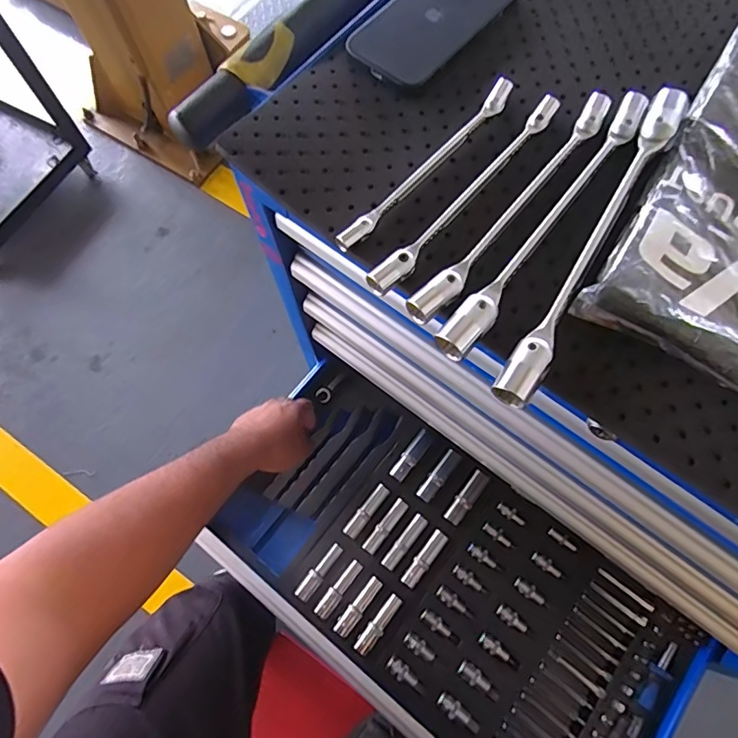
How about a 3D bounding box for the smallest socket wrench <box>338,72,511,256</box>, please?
[{"bbox_3d":[0.045,-0.147,0.374,0.015,0.010,0.185,39,76,15],"label":"smallest socket wrench"}]

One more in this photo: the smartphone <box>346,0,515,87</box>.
[{"bbox_3d":[0.053,-0.283,0.424,0.073,0.013,0.148,39,76,15],"label":"smartphone"}]

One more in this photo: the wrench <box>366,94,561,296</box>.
[{"bbox_3d":[0.071,-0.124,0.366,0.017,0.016,0.204,39,76,15],"label":"wrench"}]

